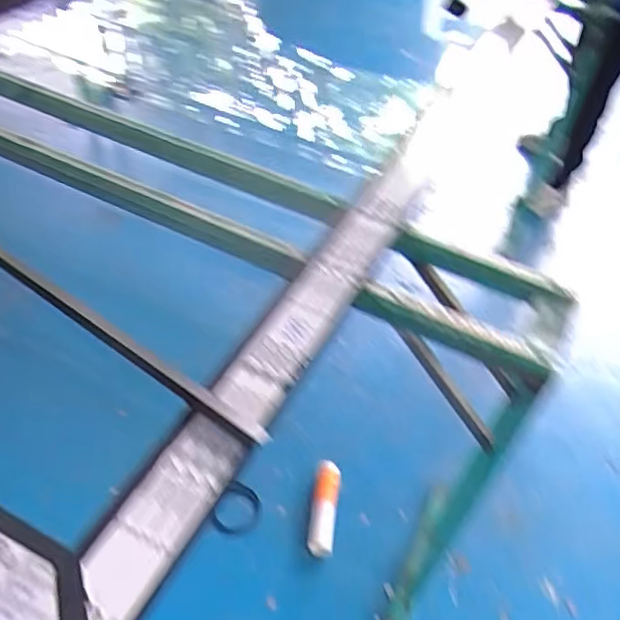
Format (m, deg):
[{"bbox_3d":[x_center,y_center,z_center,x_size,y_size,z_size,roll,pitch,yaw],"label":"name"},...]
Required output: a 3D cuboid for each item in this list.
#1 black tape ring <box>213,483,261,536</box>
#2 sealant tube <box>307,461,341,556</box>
[{"bbox_3d":[-0.176,0.483,1.482,0.110,0.039,0.128,15,49,8],"label":"black tape ring"},{"bbox_3d":[0.034,0.487,1.497,0.062,0.074,0.225,8,48,2],"label":"sealant tube"}]

